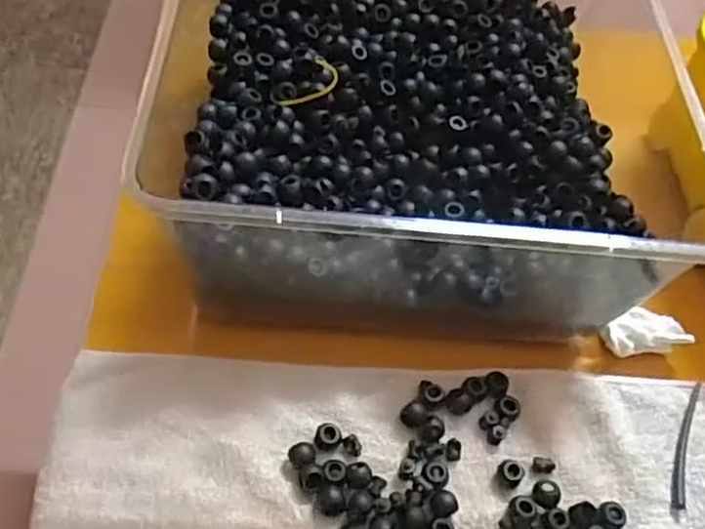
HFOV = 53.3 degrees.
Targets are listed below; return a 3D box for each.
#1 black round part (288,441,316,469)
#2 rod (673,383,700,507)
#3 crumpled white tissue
[{"bbox_3d":[-0.028,0.106,0.390,0.015,0.009,0.014,4,55,-6],"label":"black round part"},{"bbox_3d":[0.202,0.109,0.428,0.010,0.004,0.083,21,55,6],"label":"rod"},{"bbox_3d":[0.186,0.046,0.456,0.060,0.030,0.025,-6,57,-13],"label":"crumpled white tissue"}]

